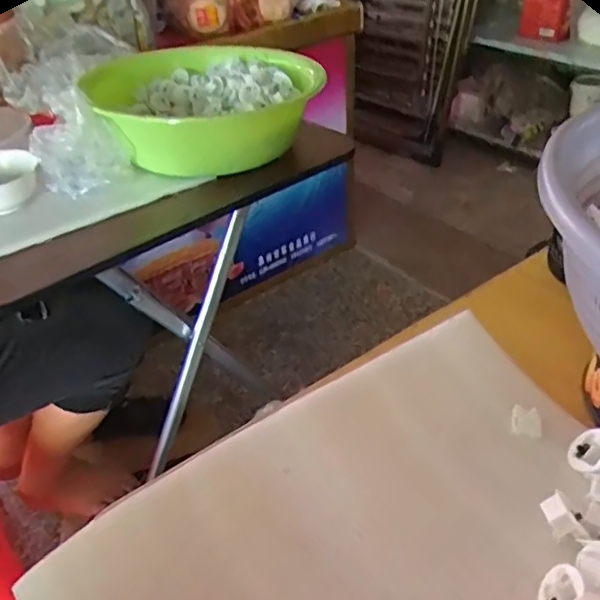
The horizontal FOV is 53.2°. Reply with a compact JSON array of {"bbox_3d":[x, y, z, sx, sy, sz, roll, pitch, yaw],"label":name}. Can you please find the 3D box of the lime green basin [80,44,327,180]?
[{"bbox_3d":[-0.159,-0.298,0.904,0.309,0.100,0.354,-22,41,-21],"label":"lime green basin"}]

